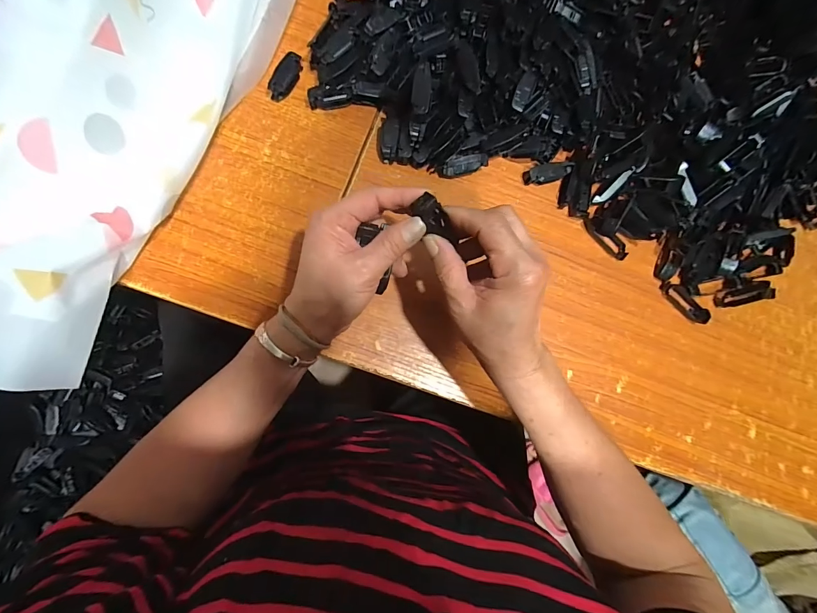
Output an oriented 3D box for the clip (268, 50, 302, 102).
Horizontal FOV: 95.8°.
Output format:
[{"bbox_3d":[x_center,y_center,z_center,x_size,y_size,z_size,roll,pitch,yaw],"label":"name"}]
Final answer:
[{"bbox_3d":[-0.123,-0.234,0.373,0.016,0.016,0.049,26,80,-4],"label":"clip"}]

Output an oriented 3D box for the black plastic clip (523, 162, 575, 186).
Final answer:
[{"bbox_3d":[0.151,-0.143,0.399,0.049,0.018,0.017,-12,85,-9],"label":"black plastic clip"}]

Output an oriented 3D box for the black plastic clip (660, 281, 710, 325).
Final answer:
[{"bbox_3d":[0.299,-0.006,0.399,0.059,0.010,0.018,42,79,-1],"label":"black plastic clip"}]

